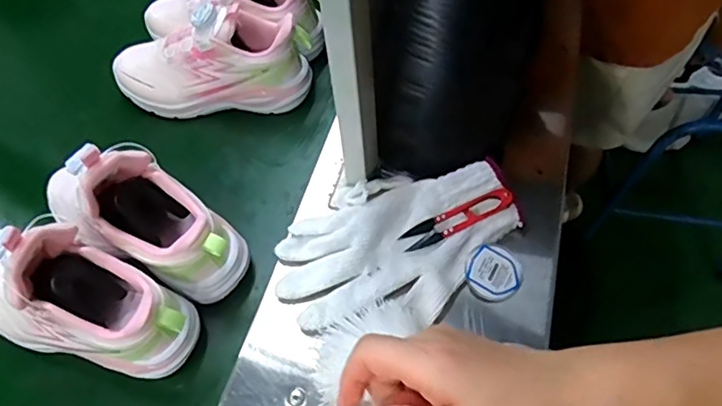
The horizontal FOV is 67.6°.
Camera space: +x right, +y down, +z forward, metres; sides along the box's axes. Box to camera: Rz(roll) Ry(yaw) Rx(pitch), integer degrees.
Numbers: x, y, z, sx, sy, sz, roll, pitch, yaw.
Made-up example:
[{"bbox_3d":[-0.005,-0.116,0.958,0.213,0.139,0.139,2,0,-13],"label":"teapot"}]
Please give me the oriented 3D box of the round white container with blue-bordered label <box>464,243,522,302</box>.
[{"bbox_3d":[0.113,0.059,0.459,0.047,0.010,0.045,-1,58,2],"label":"round white container with blue-bordered label"}]

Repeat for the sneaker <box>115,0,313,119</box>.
[{"bbox_3d":[-0.162,-0.156,0.584,0.214,0.112,0.069,-2,58,2],"label":"sneaker"}]

